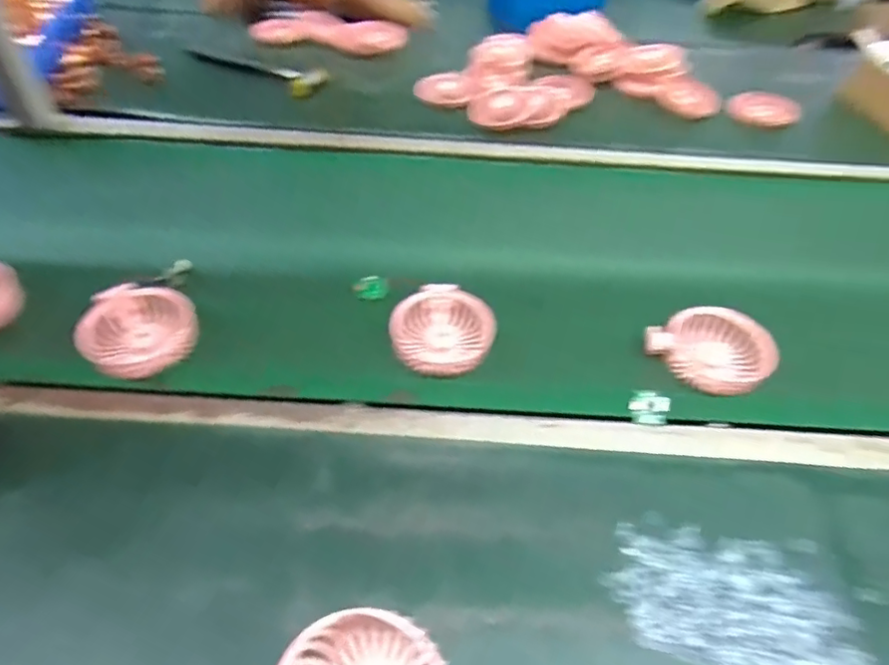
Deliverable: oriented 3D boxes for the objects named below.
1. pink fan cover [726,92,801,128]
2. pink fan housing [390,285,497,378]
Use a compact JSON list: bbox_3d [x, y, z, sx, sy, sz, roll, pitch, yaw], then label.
[{"bbox_3d":[0.482,-0.339,0.869,0.099,0.022,0.111,25,53,16],"label":"pink fan cover"},{"bbox_3d":[0.000,-0.002,0.549,0.092,0.036,0.092,-1,52,1],"label":"pink fan housing"}]

